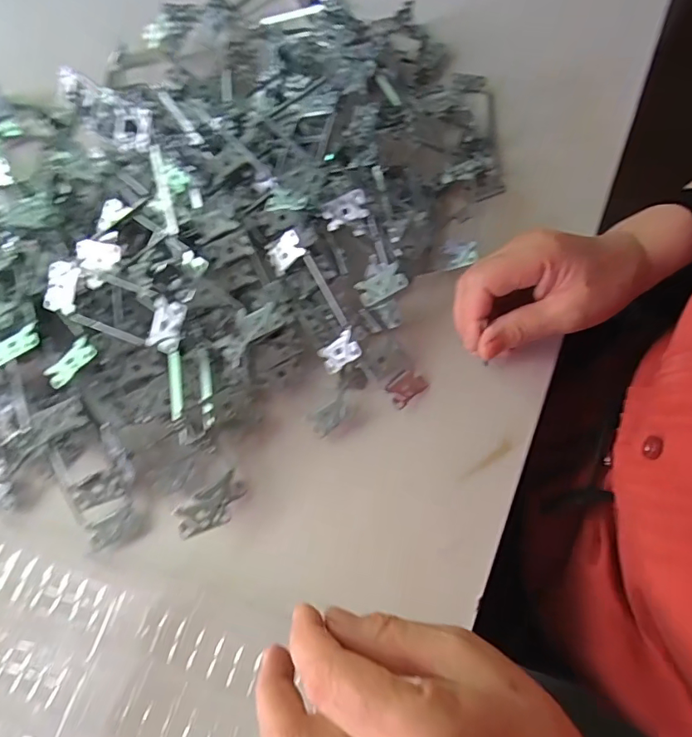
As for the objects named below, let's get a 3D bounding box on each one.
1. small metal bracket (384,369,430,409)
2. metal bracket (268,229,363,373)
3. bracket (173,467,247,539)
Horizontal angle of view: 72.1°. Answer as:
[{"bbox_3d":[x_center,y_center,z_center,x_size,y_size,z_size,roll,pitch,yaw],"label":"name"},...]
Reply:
[{"bbox_3d":[0.045,0.014,0.363,0.033,0.011,0.021,-41,74,-12],"label":"small metal bracket"},{"bbox_3d":[-0.024,-0.050,0.352,0.033,0.009,0.106,-30,84,21],"label":"metal bracket"},{"bbox_3d":[-0.093,0.096,0.332,0.029,0.010,0.052,36,47,14],"label":"bracket"}]

